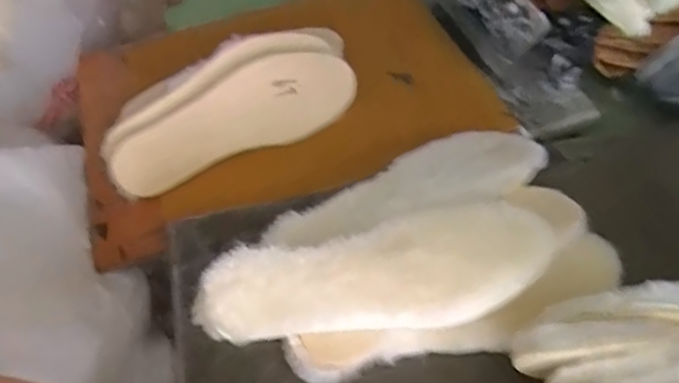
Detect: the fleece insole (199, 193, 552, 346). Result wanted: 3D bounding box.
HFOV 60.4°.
[{"bbox_3d":[0.026,0.072,0.485,0.297,0.028,0.092,-13,72,-2],"label":"fleece insole"}]

